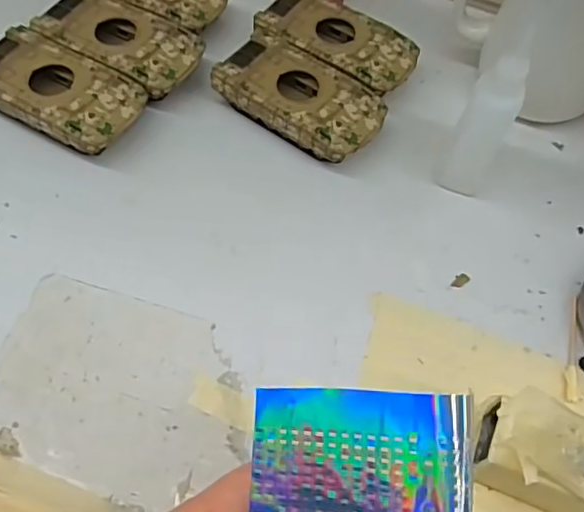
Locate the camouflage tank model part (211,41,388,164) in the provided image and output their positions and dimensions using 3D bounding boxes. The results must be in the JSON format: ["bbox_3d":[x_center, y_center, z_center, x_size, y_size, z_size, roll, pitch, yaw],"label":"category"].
[{"bbox_3d":[0.005,-0.088,0.348,0.094,0.024,0.053,32,63,14],"label":"camouflage tank model part"}]

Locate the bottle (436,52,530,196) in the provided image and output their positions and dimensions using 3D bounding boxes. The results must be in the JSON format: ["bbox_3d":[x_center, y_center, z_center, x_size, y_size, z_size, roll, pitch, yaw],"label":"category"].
[{"bbox_3d":[0.098,-0.065,0.310,0.025,0.081,0.022,25,62,11],"label":"bottle"}]

